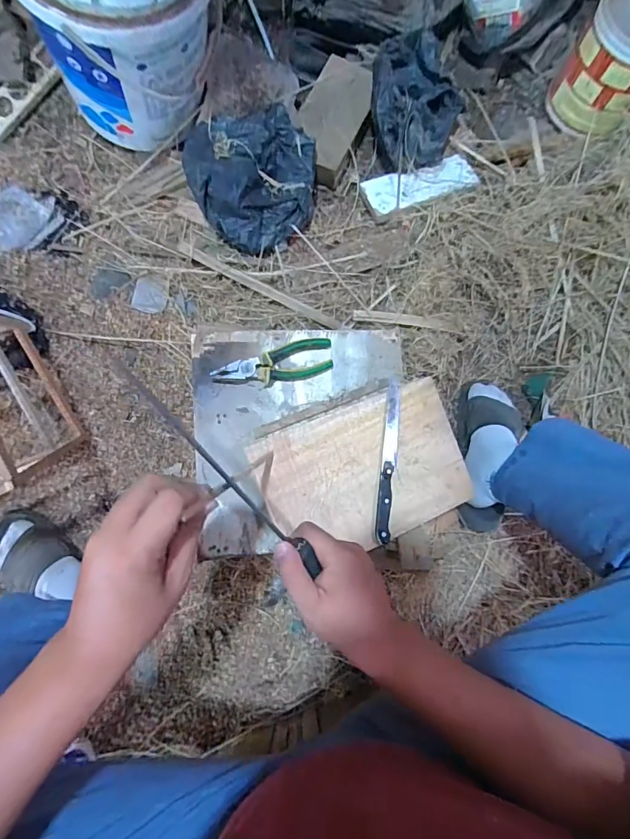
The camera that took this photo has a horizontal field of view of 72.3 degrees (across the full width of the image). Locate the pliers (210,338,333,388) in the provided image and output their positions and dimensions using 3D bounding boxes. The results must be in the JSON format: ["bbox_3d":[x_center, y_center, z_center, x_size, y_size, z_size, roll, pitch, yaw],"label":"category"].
[{"bbox_3d":[-0.056,-0.076,0.608,0.170,0.023,0.055,-16,87,-21],"label":"pliers"}]

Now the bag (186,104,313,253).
[{"bbox_3d":[-0.107,-0.440,0.794,0.233,0.110,0.216,-16,83,-4],"label":"bag"}]

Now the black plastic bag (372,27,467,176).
[{"bbox_3d":[0.192,-0.601,0.835,0.173,0.113,0.203,7,82,-1],"label":"black plastic bag"}]

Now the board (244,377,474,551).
[{"bbox_3d":[0.073,0.073,0.595,0.288,0.012,0.190,-21,90,-14],"label":"board"}]

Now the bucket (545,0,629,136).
[{"bbox_3d":[0.570,-0.672,0.820,0.174,0.184,0.190,0,82,-2],"label":"bucket"}]

